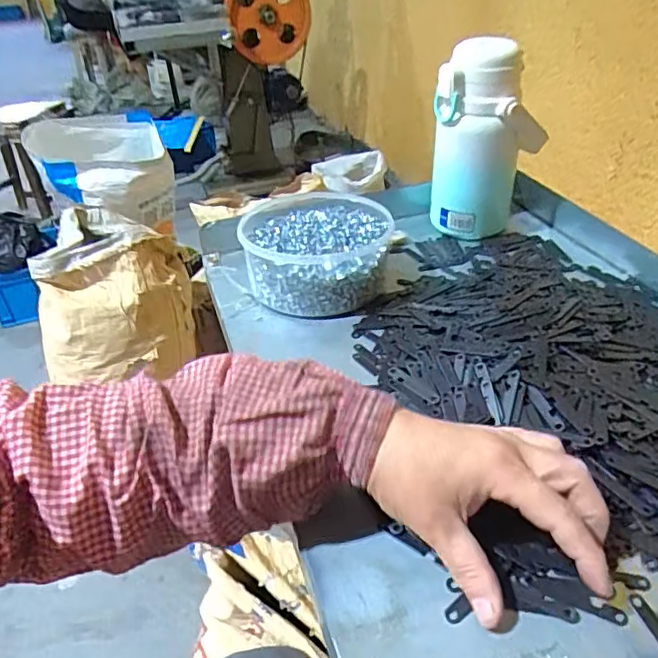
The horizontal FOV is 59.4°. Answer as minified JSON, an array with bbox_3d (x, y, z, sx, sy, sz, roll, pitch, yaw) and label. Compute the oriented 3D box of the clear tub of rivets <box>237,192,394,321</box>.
[{"bbox_3d":[-0.009,-0.081,0.592,0.148,0.064,0.161,-3,36,2],"label":"clear tub of rivets"}]

